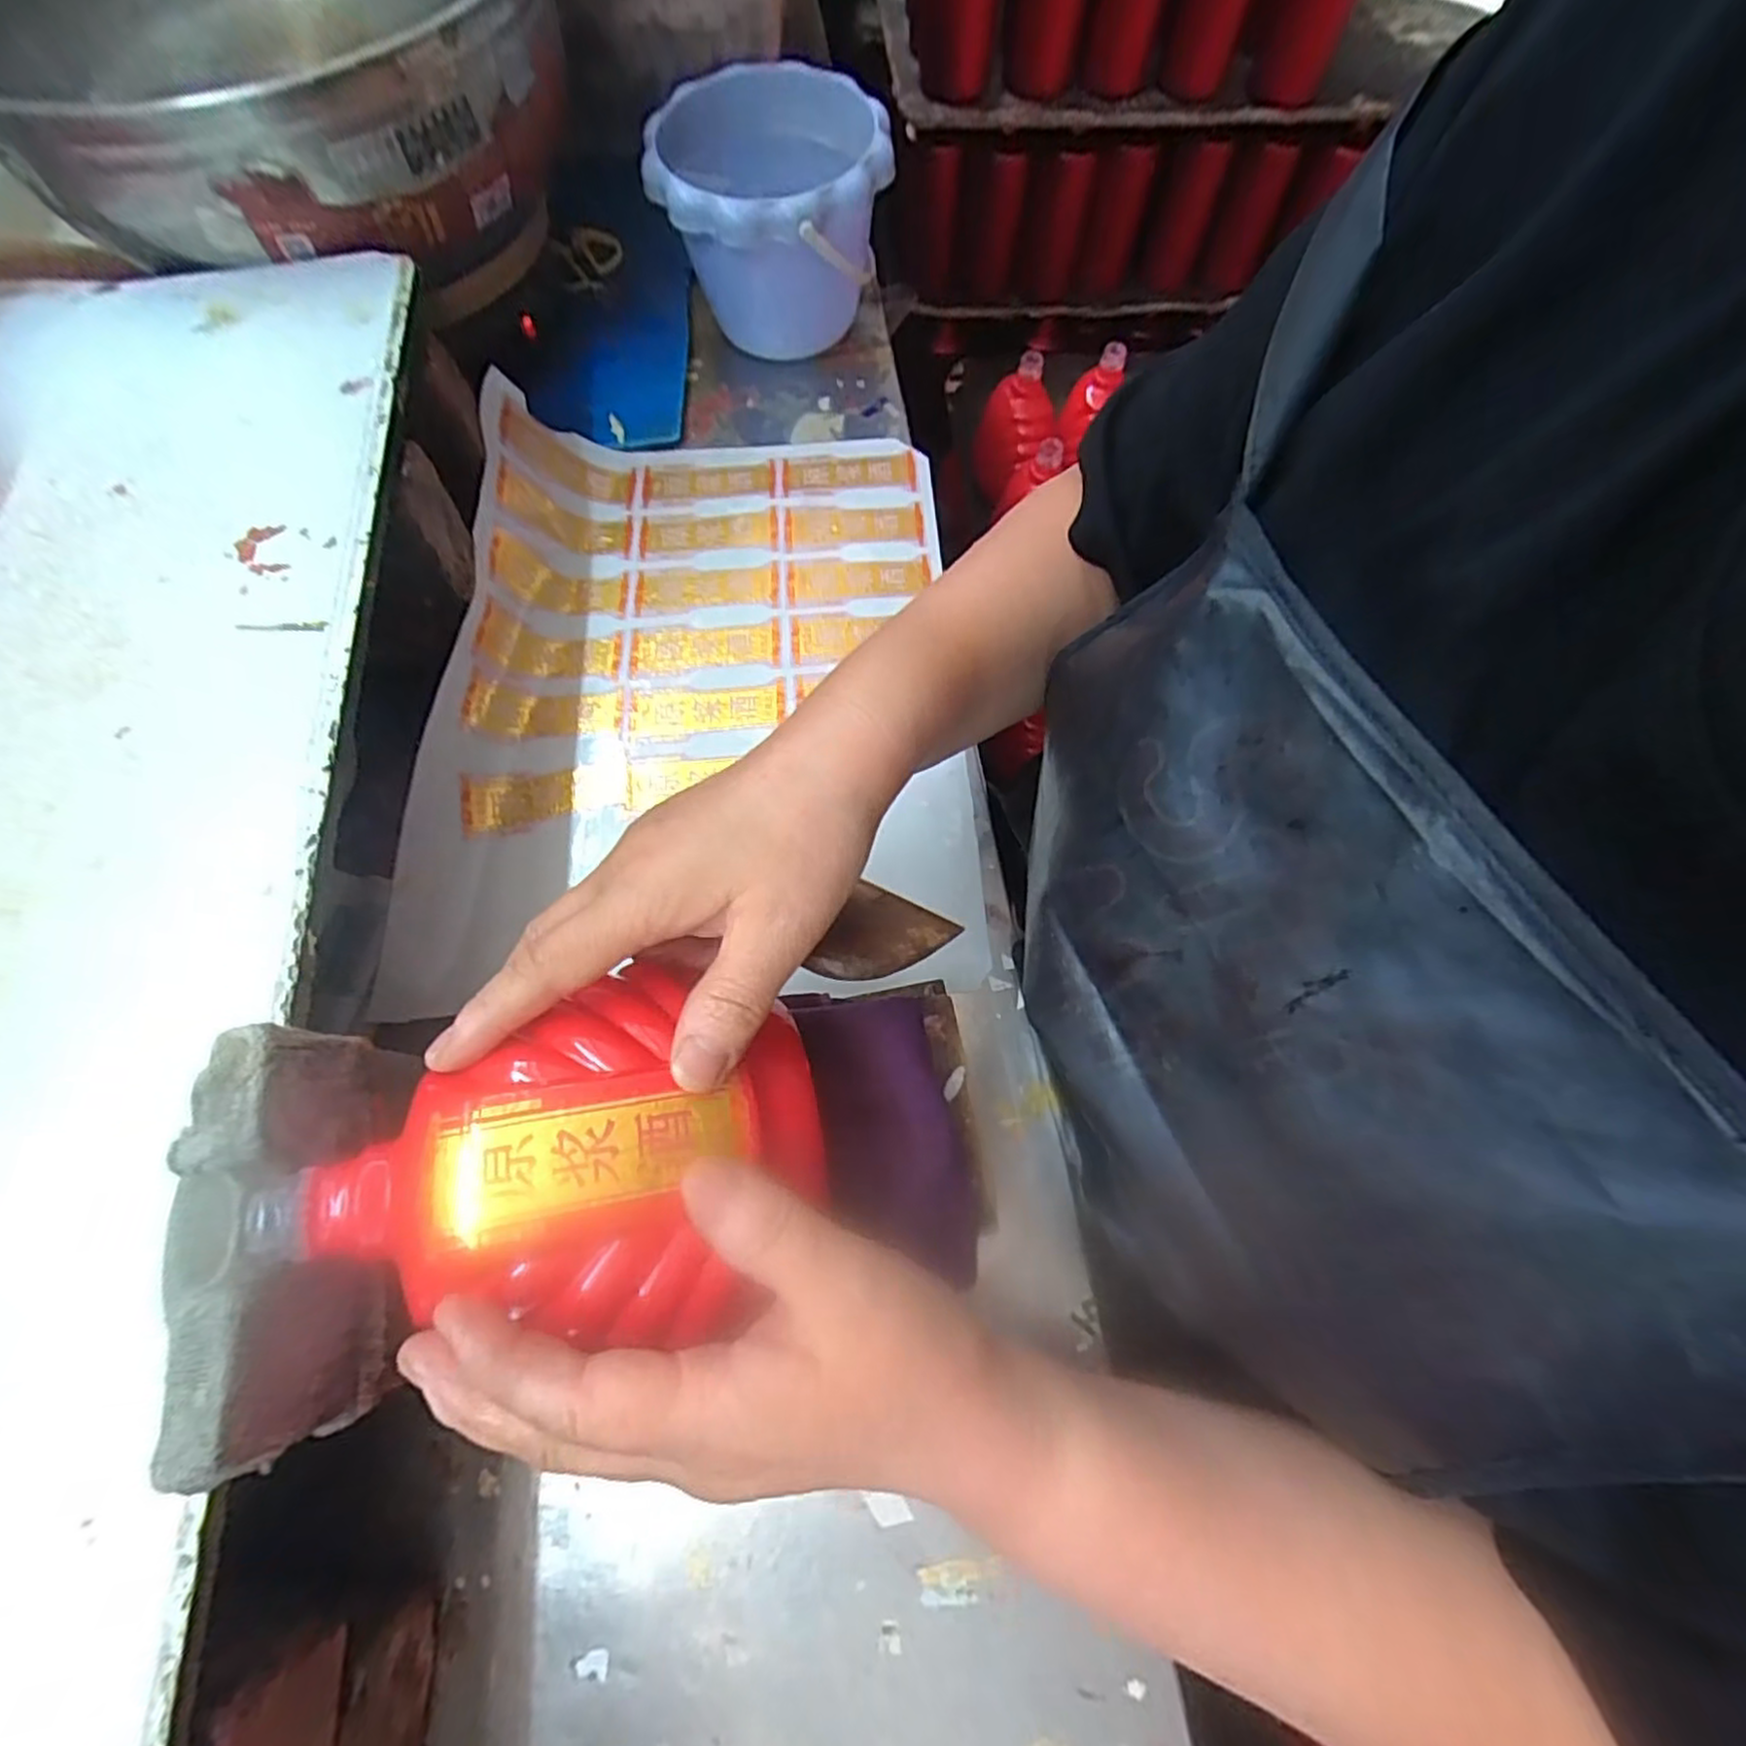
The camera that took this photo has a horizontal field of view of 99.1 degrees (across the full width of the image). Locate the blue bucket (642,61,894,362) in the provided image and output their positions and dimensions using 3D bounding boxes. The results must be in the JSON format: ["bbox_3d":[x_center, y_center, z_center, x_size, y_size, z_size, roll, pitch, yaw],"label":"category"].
[{"bbox_3d":[-0.064,-0.446,0.522,0.147,0.123,0.155,-3,70,1],"label":"blue bucket"}]

